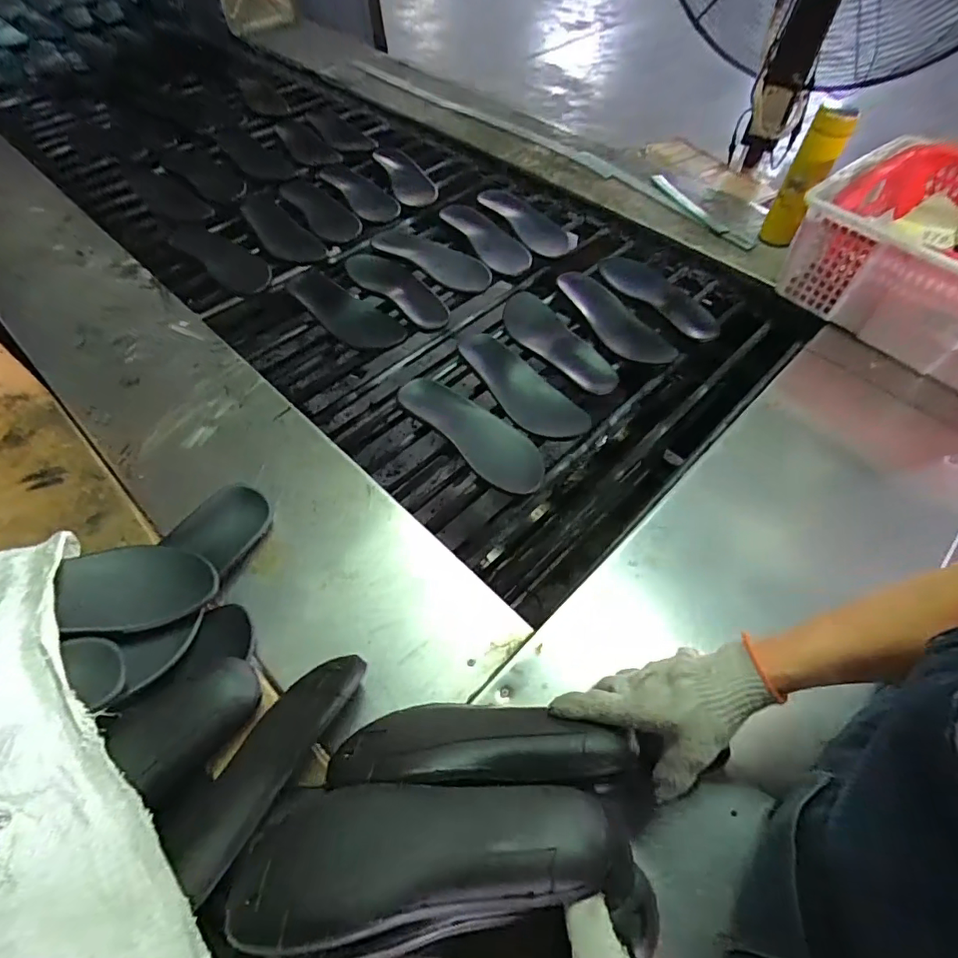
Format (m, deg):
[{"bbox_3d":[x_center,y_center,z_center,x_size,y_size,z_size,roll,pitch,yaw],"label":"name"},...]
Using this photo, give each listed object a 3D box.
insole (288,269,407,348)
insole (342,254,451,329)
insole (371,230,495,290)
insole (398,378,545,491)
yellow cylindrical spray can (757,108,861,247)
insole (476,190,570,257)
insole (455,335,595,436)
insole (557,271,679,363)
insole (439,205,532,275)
[{"bbox_3d":[-0.241,-0.303,0.906,0.254,0.028,0.104,35,63,21],"label":"insole"},{"bbox_3d":[-0.145,-0.355,0.937,0.258,0.009,0.094,39,64,23],"label":"insole"},{"bbox_3d":[-0.096,-0.432,0.981,0.259,0.013,0.086,31,61,19],"label":"insole"},{"bbox_3d":[-0.010,-0.069,0.752,0.240,0.015,0.095,38,63,9],"label":"insole"},{"bbox_3d":[0.558,-0.508,0.878,0.065,0.212,0.061,29,61,19],"label":"yellow cylindrical spray can"},{"bbox_3d":[0.097,-0.529,1.048,0.101,0.035,0.224,-34,62,-21],"label":"insole"},{"bbox_3d":[0.060,-0.148,0.782,0.093,0.024,0.240,-35,63,-21],"label":"insole"},{"bbox_3d":[0.232,-0.283,0.890,0.084,0.032,0.245,-30,61,-19],"label":"insole"},{"bbox_3d":[0.009,-0.486,1.016,0.085,0.015,0.250,-30,61,-19],"label":"insole"}]

